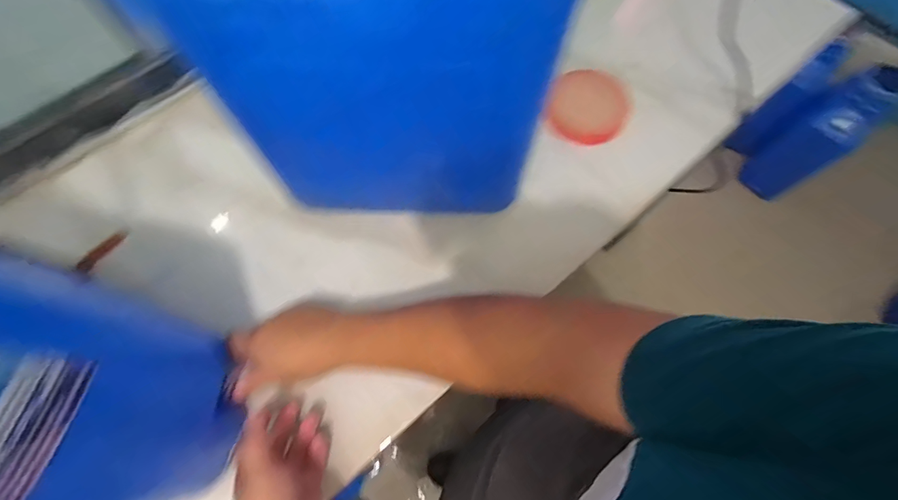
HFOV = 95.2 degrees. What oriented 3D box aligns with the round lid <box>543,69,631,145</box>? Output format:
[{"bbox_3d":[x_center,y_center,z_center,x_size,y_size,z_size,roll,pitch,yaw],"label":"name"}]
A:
[{"bbox_3d":[0.222,-0.229,0.659,0.127,0.024,0.108,16,106,15],"label":"round lid"}]

